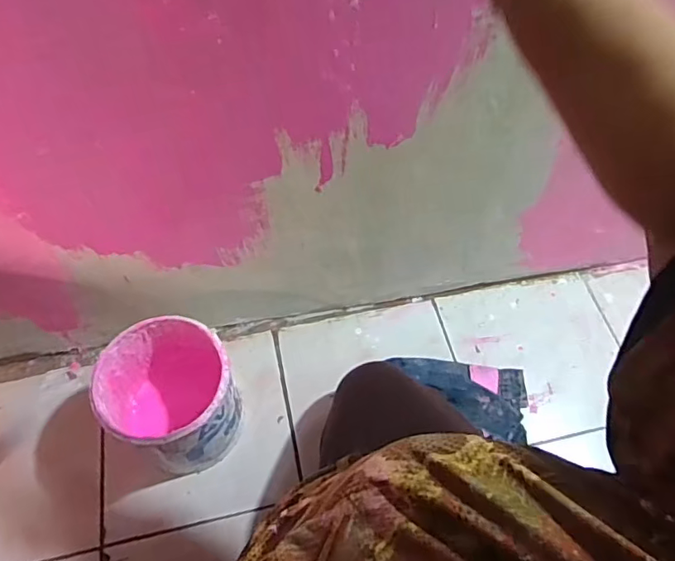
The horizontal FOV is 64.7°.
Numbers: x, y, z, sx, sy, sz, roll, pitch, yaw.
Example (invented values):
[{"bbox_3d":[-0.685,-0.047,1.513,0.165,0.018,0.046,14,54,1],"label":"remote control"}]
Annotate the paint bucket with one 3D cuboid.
[{"bbox_3d":[-0.236,0.169,0.780,0.176,0.173,0.169,1,59,-1],"label":"paint bucket"}]

